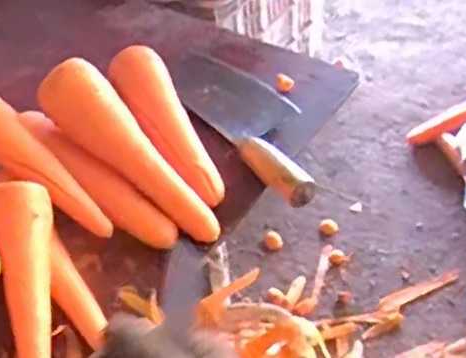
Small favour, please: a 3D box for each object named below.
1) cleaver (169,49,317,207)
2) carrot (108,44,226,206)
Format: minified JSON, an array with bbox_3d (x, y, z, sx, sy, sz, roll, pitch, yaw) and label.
[{"bbox_3d":[0.022,-0.066,0.667,0.088,0.025,0.247,-26,50,-18],"label":"cleaver"},{"bbox_3d":[-0.063,-0.060,0.644,0.056,0.043,0.208,-22,49,-15],"label":"carrot"}]

